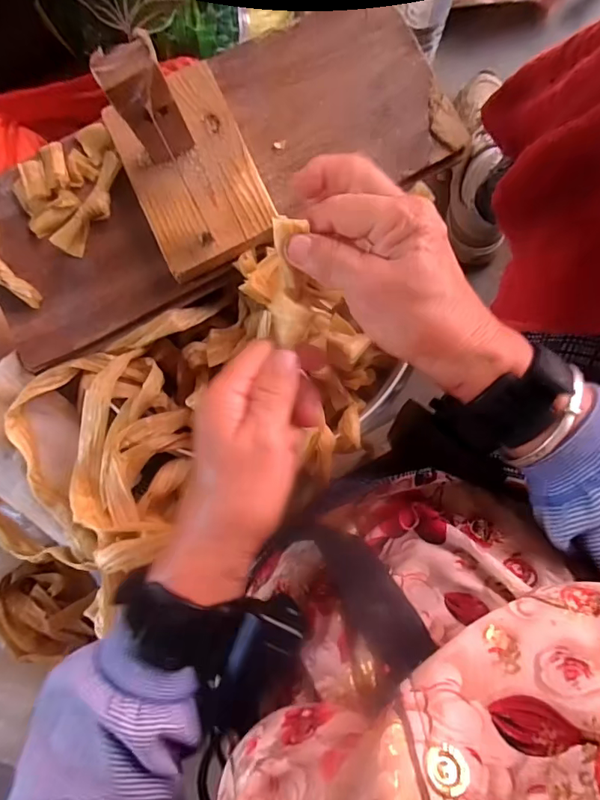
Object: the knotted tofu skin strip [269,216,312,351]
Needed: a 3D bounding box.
[{"bbox_3d":[-0.006,-0.064,0.265,0.021,0.010,0.068,-1,99,3],"label":"knotted tofu skin strip"}]

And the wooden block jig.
[{"bbox_3d":[-0.084,-0.173,0.309,0.088,0.108,0.138,-25,89,3],"label":"wooden block jig"}]

